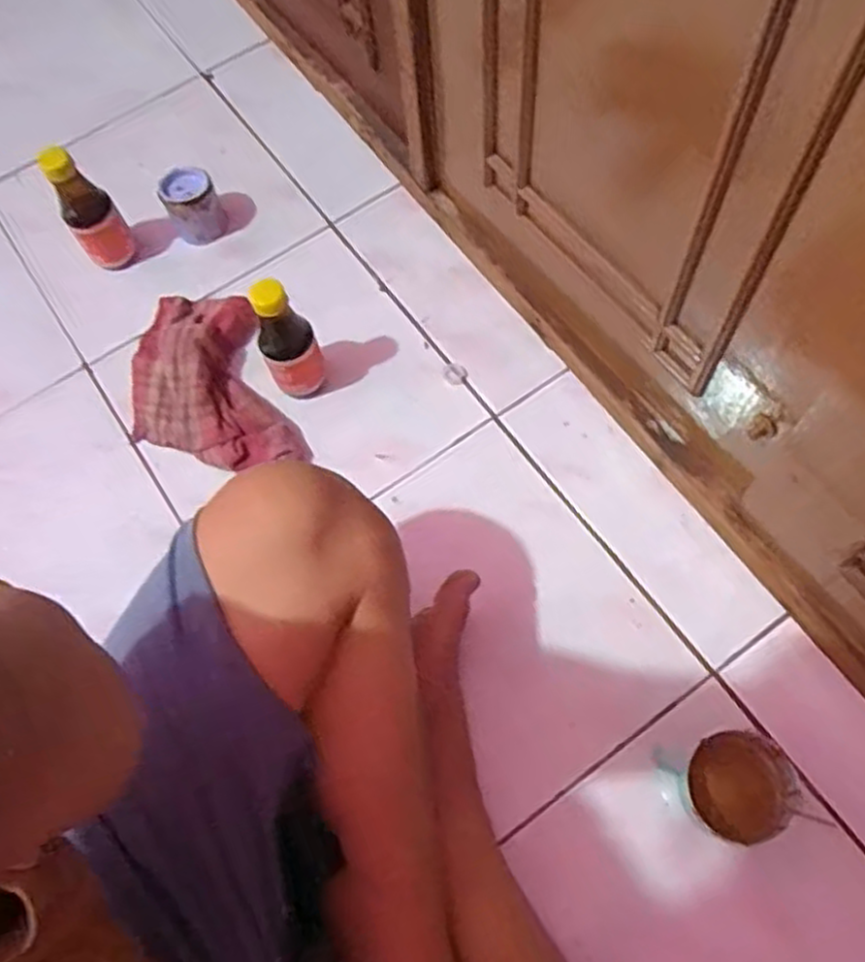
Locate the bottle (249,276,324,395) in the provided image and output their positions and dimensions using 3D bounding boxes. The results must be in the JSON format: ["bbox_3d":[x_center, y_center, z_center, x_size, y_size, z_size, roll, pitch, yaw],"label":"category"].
[{"bbox_3d":[-0.132,-0.130,0.689,0.048,0.137,0.042,-21,66,-6],"label":"bottle"}]

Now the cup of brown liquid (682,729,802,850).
[{"bbox_3d":[0.222,0.225,0.569,0.071,0.063,0.075,-2,67,4],"label":"cup of brown liquid"}]

